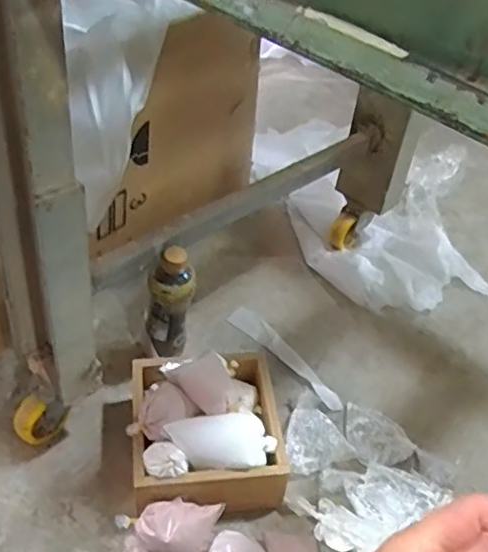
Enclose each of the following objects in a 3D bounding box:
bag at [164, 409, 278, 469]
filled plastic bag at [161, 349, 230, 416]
[{"bbox_3d":[-0.026,0.200,0.728,0.123,0.049,0.064,-4,44,-11],"label":"bag"},{"bbox_3d":[-0.050,0.139,0.783,0.099,0.045,0.067,34,49,26],"label":"filled plastic bag"}]

